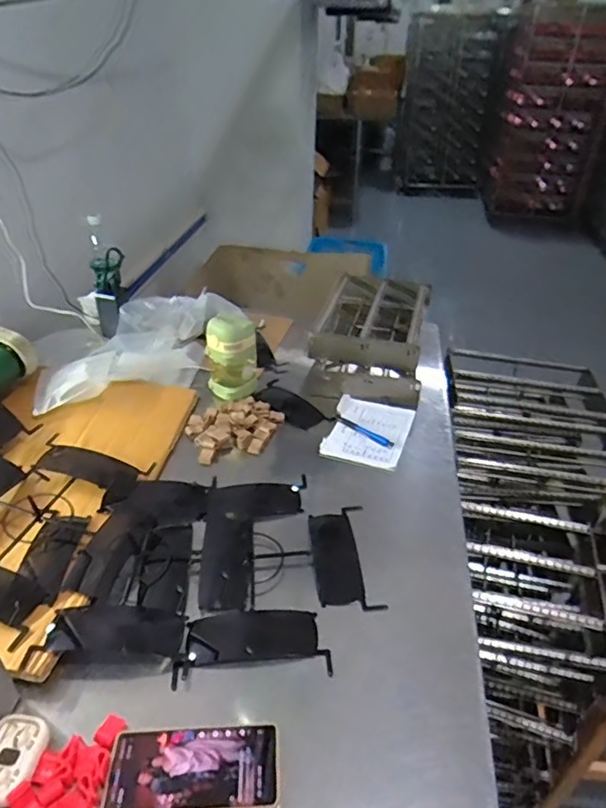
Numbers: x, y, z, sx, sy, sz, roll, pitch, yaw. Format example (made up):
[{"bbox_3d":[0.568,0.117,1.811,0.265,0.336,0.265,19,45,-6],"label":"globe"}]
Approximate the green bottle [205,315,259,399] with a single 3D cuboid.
[{"bbox_3d":[-0.131,-0.078,1.038,0.094,0.172,0.077,-2,35,-7],"label":"green bottle"}]

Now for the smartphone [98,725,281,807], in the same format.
[{"bbox_3d":[-0.104,0.345,0.527,0.161,0.009,0.073,1,34,-2],"label":"smartphone"}]

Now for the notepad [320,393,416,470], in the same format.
[{"bbox_3d":[0.118,0.044,0.980,0.136,0.014,0.183,10,35,12],"label":"notepad"}]

